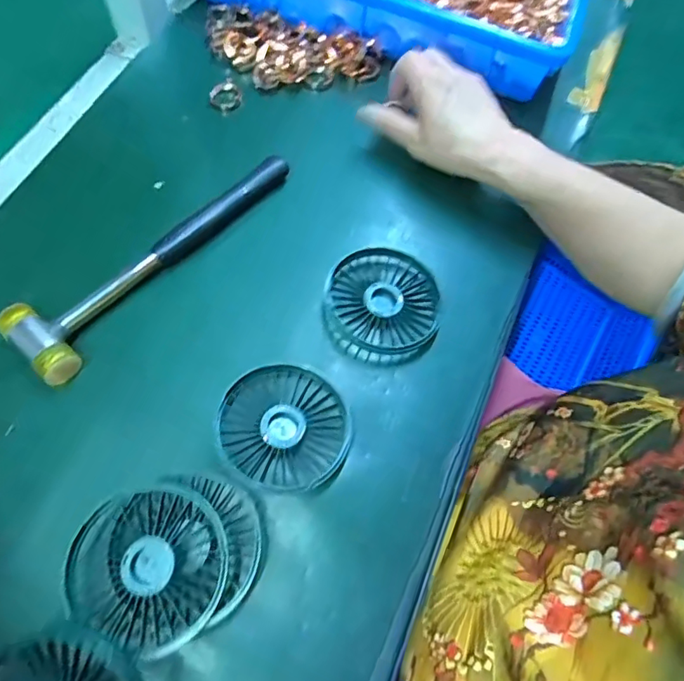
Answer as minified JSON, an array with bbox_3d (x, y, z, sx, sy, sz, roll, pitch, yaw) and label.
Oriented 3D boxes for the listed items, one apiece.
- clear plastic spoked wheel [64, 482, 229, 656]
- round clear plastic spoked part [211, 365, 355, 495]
[{"bbox_3d":[-0.110,0.128,0.295,0.086,0.021,0.082,25,66,8],"label":"clear plastic spoked wheel"},{"bbox_3d":[-0.039,0.056,0.343,0.088,0.009,0.078,24,66,7],"label":"round clear plastic spoked part"}]

